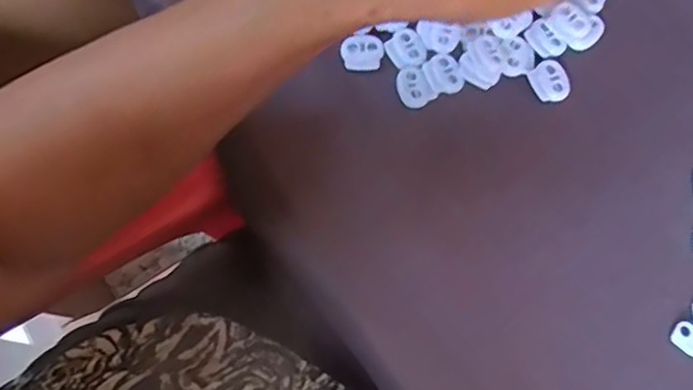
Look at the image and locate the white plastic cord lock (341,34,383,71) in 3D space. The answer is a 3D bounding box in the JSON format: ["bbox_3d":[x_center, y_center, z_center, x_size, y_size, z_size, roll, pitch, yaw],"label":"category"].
[{"bbox_3d":[0.008,-0.075,0.323,0.021,0.004,0.020,0,73,0],"label":"white plastic cord lock"}]

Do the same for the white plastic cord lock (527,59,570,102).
[{"bbox_3d":[0.105,-0.059,0.318,0.019,0.004,0.022,-26,75,-8],"label":"white plastic cord lock"}]

